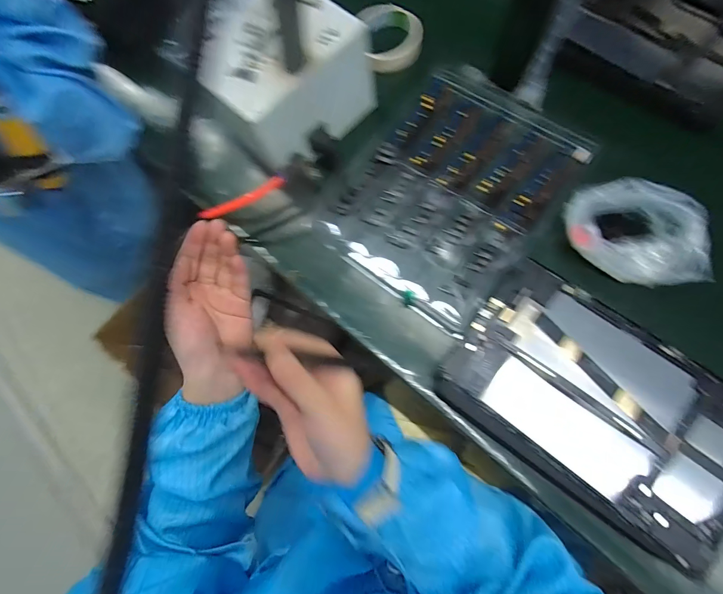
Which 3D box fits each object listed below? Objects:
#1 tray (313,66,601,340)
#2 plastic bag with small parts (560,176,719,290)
[{"bbox_3d":[0.103,-0.130,0.387,0.215,0.012,0.281,37,83,16],"label":"tray"},{"bbox_3d":[0.260,-0.063,0.322,0.120,0.056,0.086,32,80,12],"label":"plastic bag with small parts"}]

